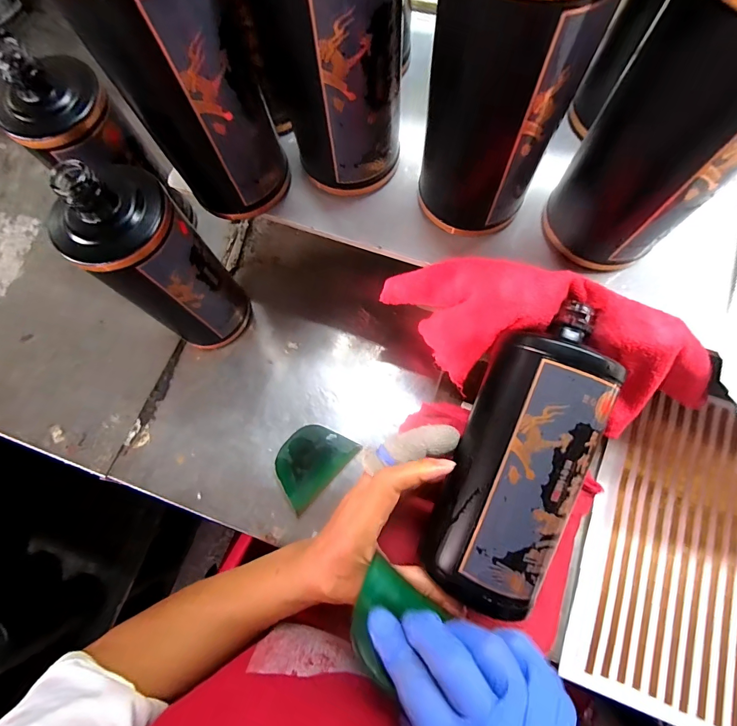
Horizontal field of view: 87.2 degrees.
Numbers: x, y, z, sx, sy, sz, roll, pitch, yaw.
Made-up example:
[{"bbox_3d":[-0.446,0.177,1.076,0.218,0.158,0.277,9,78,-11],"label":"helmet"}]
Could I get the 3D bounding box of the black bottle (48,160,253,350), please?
[{"bbox_3d":[-0.167,-0.076,0.323,0.065,0.192,0.074,43,79,13],"label":"black bottle"}]

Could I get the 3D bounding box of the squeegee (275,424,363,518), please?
[{"bbox_3d":[-0.055,0.091,0.363,0.054,0.012,0.078,41,79,13],"label":"squeegee"}]

